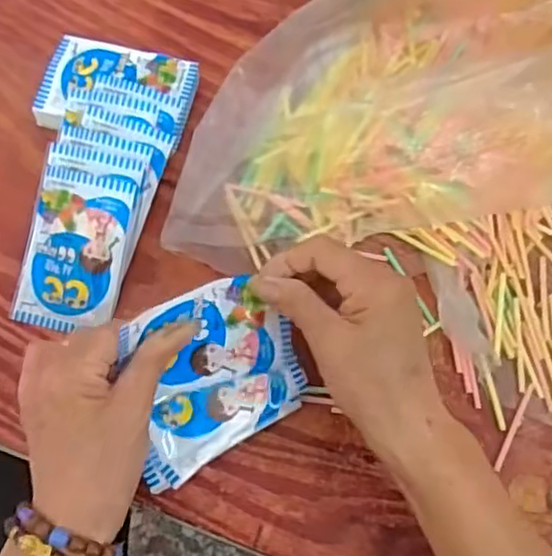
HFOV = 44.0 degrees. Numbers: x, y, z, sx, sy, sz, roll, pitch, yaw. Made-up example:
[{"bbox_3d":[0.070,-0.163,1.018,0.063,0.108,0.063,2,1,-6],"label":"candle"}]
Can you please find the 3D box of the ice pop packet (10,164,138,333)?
[{"bbox_3d":[-0.133,-0.017,0.452,0.065,0.010,0.104,13,94,8],"label":"ice pop packet"}]

